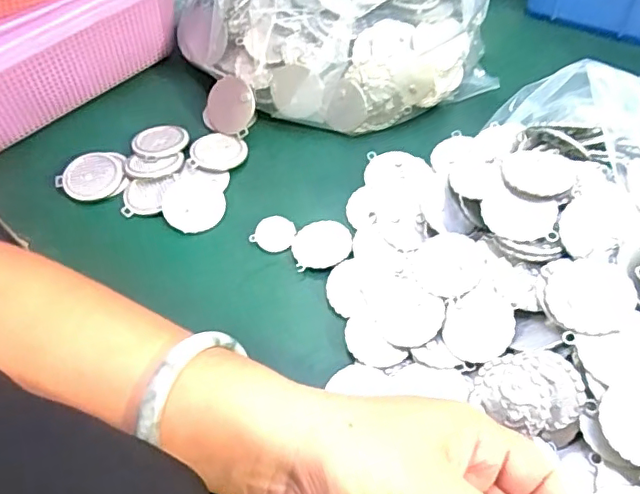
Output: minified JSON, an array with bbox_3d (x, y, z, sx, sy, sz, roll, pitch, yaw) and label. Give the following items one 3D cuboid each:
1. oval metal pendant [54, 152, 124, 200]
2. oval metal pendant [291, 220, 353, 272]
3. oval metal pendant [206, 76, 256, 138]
[{"bbox_3d":[-0.162,-0.050,0.396,0.044,0.004,0.036,-12,65,-9],"label":"oval metal pendant"},{"bbox_3d":[0.001,-0.002,0.352,0.037,0.004,0.037,-1,59,4],"label":"oval metal pendant"},{"bbox_3d":[-0.067,-0.105,0.417,0.038,0.039,0.008,22,16,25],"label":"oval metal pendant"}]

